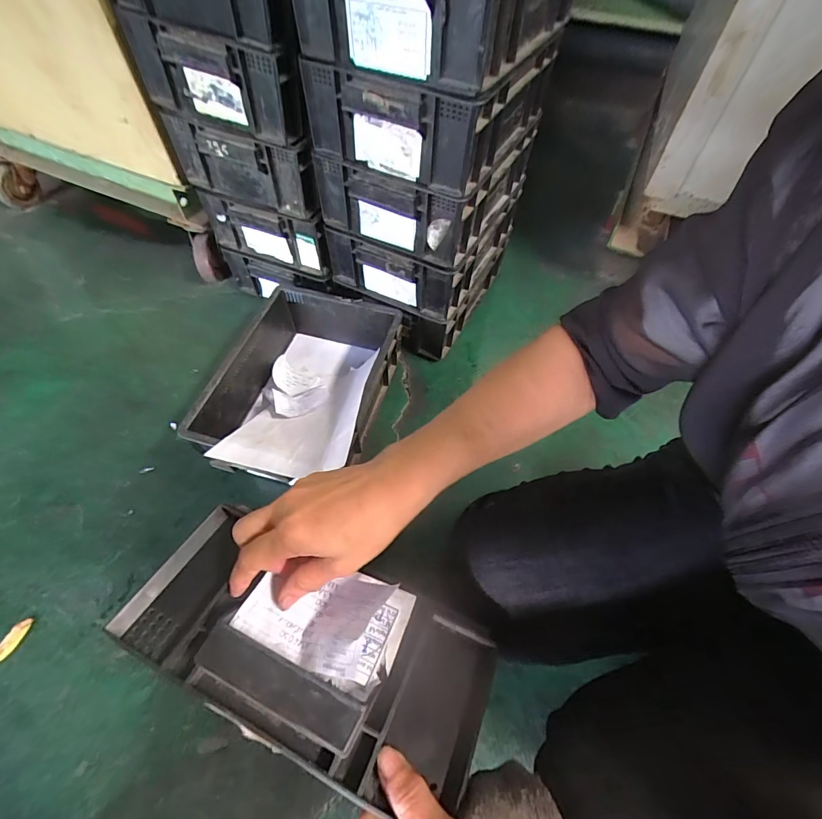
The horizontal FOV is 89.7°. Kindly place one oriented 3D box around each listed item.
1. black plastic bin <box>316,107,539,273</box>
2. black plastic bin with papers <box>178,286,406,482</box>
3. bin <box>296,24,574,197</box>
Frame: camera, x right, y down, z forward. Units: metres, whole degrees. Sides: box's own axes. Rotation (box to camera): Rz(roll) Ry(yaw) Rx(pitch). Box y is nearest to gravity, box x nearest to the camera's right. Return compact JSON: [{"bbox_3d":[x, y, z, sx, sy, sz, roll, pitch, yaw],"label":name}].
[{"bbox_3d":[0.032,-0.392,0.679,0.233,0.117,0.304,25,60,14],"label":"black plastic bin"},{"bbox_3d":[-0.182,-0.044,0.704,0.268,0.135,0.373,11,58,8],"label":"black plastic bin with papers"},{"bbox_3d":[0.036,-0.453,0.588,0.235,0.116,0.304,25,60,14],"label":"bin"}]

